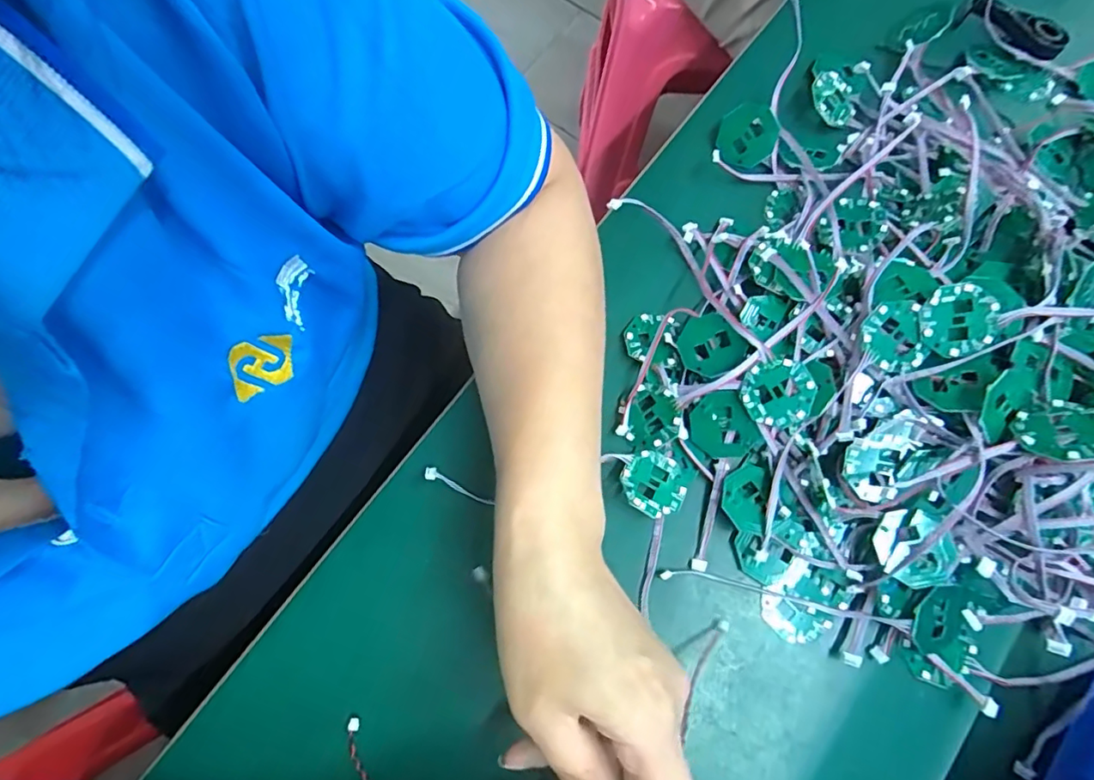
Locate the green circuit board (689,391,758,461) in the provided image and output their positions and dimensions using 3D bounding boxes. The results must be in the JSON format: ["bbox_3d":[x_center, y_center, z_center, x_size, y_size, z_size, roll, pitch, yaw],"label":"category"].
[{"bbox_3d":[0.093,0.020,0.290,0.030,0.004,0.035,-29,81,13],"label":"green circuit board"}]

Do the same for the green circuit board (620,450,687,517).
[{"bbox_3d":[0.055,0.048,0.284,0.032,0.004,0.033,-10,68,-20],"label":"green circuit board"}]

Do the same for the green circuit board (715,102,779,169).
[{"bbox_3d":[0.124,-0.157,0.339,0.034,0.007,0.036,-36,82,29],"label":"green circuit board"}]

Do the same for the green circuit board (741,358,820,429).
[{"bbox_3d":[0.118,0.002,0.278,0.035,0.004,0.034,23,100,11],"label":"green circuit board"}]

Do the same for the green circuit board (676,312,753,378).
[{"bbox_3d":[0.087,-0.023,0.293,0.031,0.005,0.036,-45,64,9],"label":"green circuit board"}]

